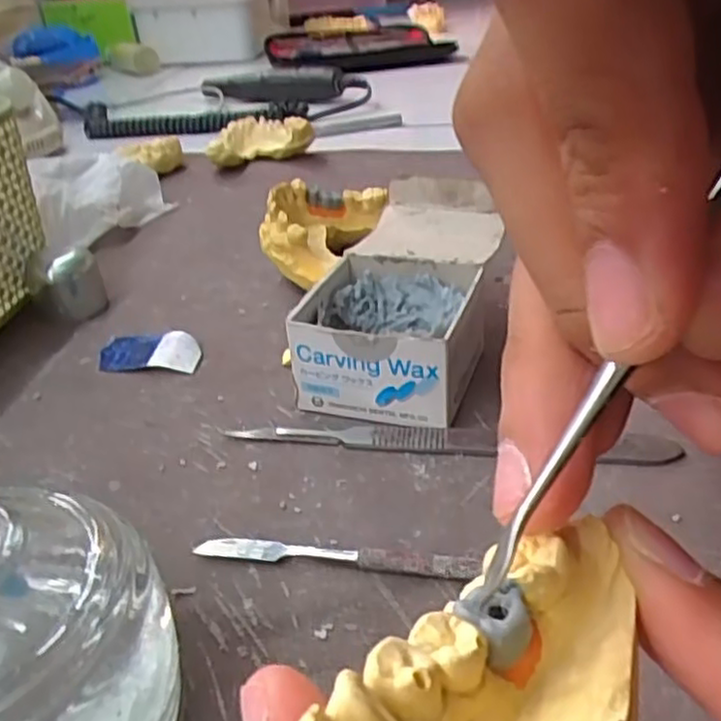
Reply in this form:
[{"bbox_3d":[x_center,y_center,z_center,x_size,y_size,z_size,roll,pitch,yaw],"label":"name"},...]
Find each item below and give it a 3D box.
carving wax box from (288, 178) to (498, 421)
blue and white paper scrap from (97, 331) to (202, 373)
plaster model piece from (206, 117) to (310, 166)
[{"bbox_3d":[0.018,-0.023,0.275,0.060,0.040,0.111,7,33,15],"label":"carving wax box"},{"bbox_3d":[-0.083,-0.004,0.286,0.041,0.008,0.021,3,32,9],"label":"blue and white paper scrap"},{"bbox_3d":[-0.071,-0.154,0.506,0.069,0.031,0.045,-9,32,-10],"label":"plaster model piece"}]

